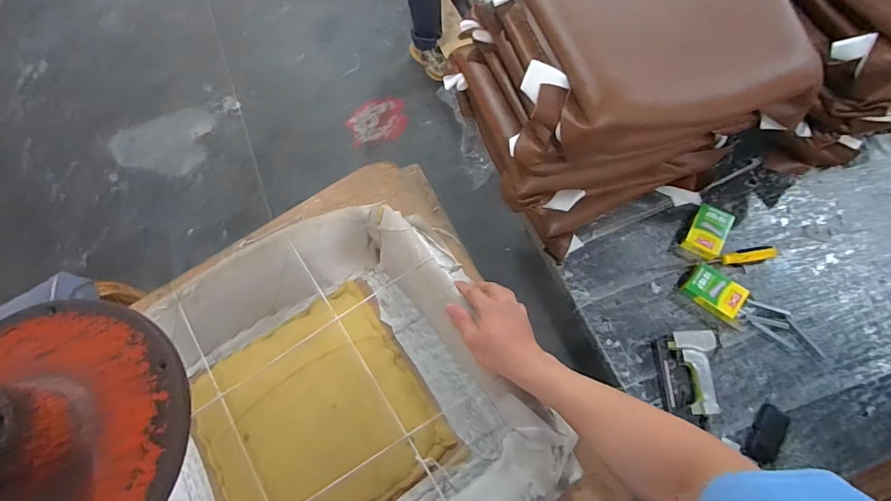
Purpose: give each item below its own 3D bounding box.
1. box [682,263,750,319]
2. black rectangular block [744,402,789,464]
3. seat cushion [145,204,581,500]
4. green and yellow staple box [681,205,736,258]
[{"bbox_3d":[0.578,0.087,0.944,0.113,0.036,0.078,35,76,14],"label":"box"},{"bbox_3d":[0.631,0.361,0.865,0.053,0.013,0.107,32,75,13],"label":"black rectangular block"},{"bbox_3d":[-0.172,0.227,0.612,0.524,0.079,0.505,-28,72,-7],"label":"seat cushion"},{"bbox_3d":[0.590,-0.045,0.986,0.073,0.029,0.120,29,75,12],"label":"green and yellow staple box"}]

